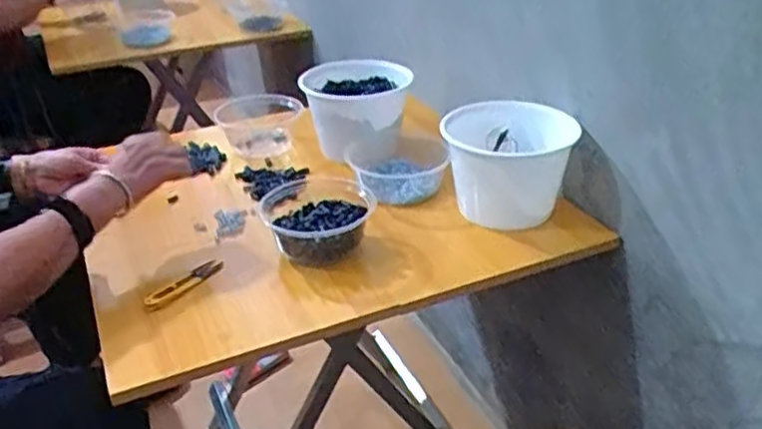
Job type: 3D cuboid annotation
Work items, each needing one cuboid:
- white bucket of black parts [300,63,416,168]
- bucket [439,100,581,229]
[{"bbox_3d":[-0.022,-0.147,1.065,0.140,0.146,0.138,-2,31,1],"label":"white bucket of black parts"},{"bbox_3d":[0.163,-0.057,0.904,0.168,0.130,0.157,2,32,8],"label":"bucket"}]

